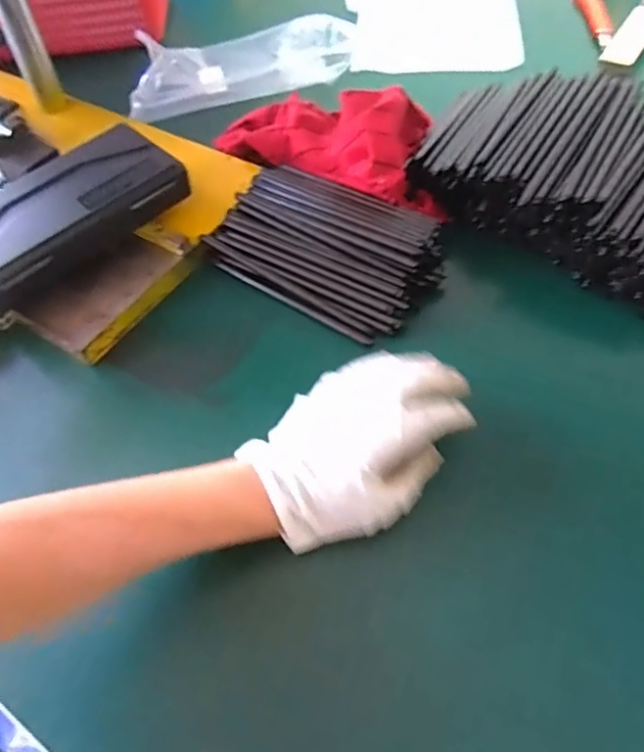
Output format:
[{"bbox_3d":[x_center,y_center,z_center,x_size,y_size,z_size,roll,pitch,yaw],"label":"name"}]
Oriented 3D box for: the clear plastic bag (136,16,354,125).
[{"bbox_3d":[-0.096,-0.376,0.692,0.257,0.046,0.143,-13,56,-3],"label":"clear plastic bag"}]

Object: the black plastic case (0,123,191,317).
[{"bbox_3d":[-0.221,-0.134,0.518,0.192,0.065,0.104,-40,61,-20],"label":"black plastic case"}]

